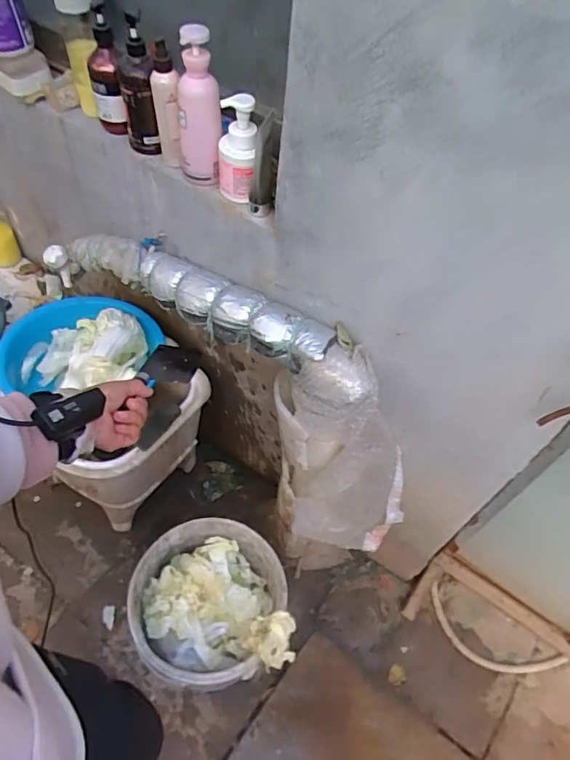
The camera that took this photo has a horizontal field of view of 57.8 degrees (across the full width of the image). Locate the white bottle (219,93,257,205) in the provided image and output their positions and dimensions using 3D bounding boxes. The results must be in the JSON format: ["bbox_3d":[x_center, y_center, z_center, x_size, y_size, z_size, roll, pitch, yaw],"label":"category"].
[{"bbox_3d":[-0.073,-0.353,0.797,0.061,0.150,0.058,-3,54,-8],"label":"white bottle"}]

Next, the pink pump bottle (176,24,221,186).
[{"bbox_3d":[-0.133,-0.405,0.786,0.061,0.223,0.059,-10,56,-14],"label":"pink pump bottle"}]

